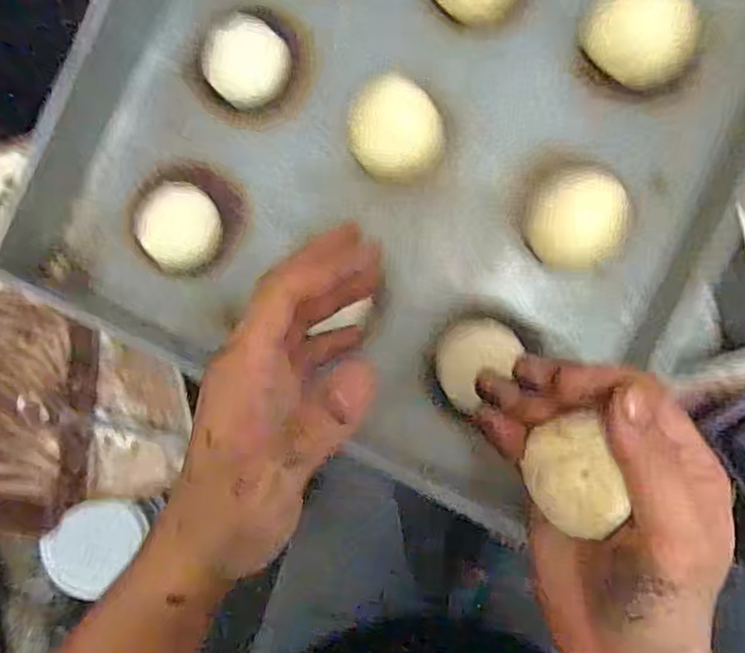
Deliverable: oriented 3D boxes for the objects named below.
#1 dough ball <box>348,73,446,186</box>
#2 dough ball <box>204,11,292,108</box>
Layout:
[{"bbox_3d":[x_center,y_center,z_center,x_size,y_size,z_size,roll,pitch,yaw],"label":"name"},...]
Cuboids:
[{"bbox_3d":[0.016,-0.133,0.436,0.060,0.036,0.072,-32,86,4],"label":"dough ball"},{"bbox_3d":[-0.088,-0.184,0.437,0.050,0.028,0.057,43,93,4],"label":"dough ball"}]

